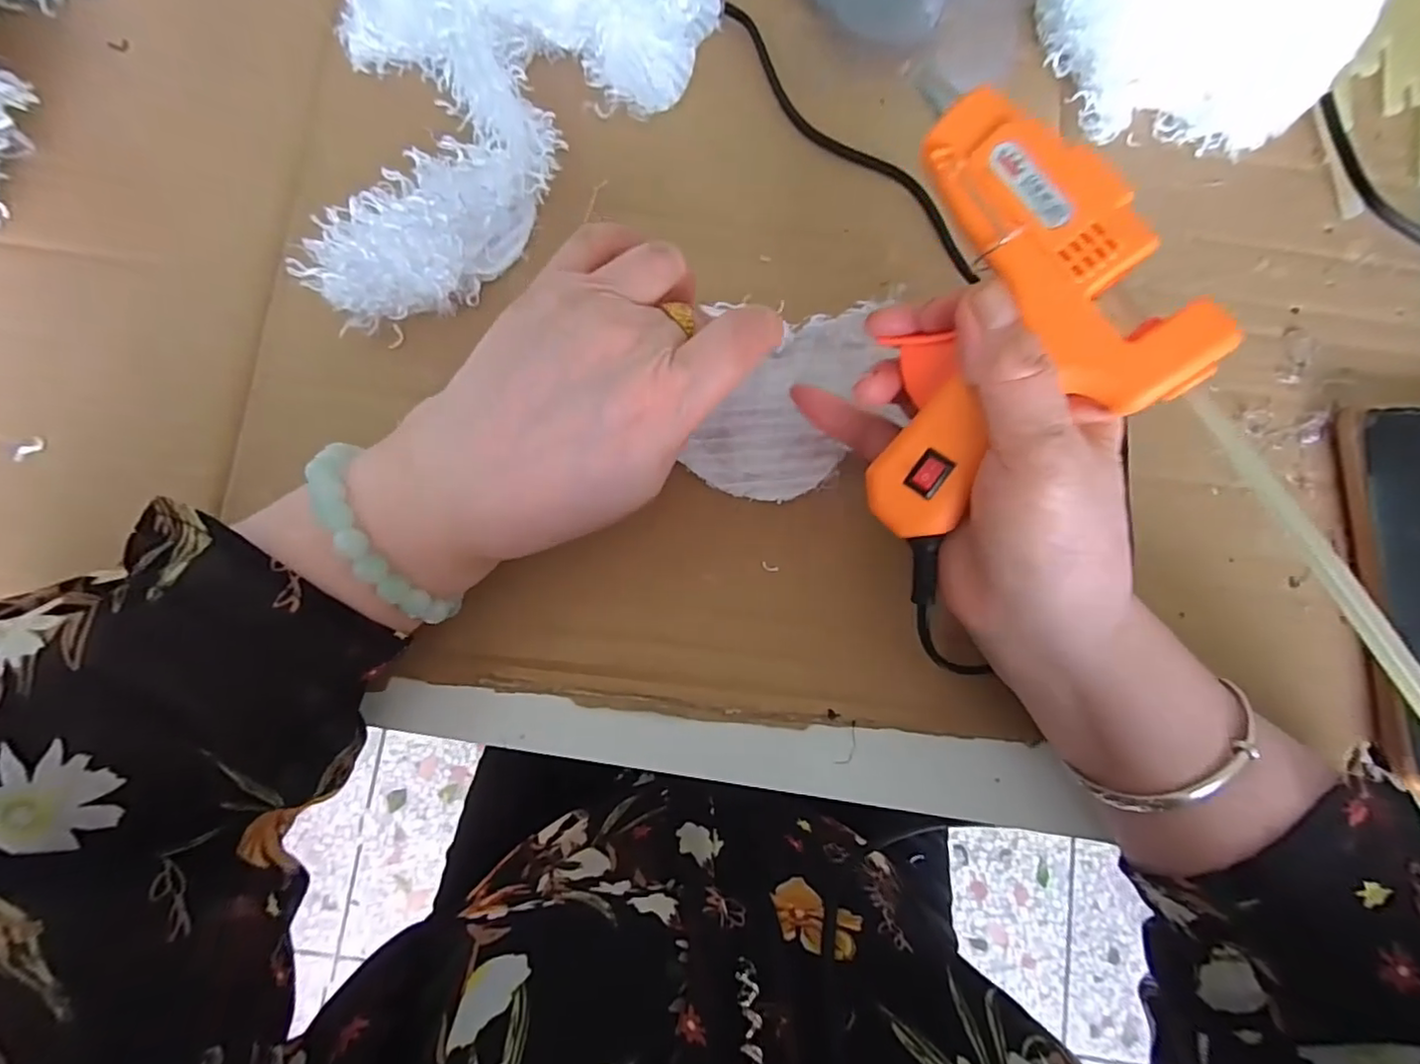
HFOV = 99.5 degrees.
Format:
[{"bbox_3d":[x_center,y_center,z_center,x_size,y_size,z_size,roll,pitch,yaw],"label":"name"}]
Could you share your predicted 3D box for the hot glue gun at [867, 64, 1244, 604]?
[{"bbox_3d":[0.111,-0.064,0.198,0.089,0.032,0.138,12,103,23],"label":"hot glue gun"}]

